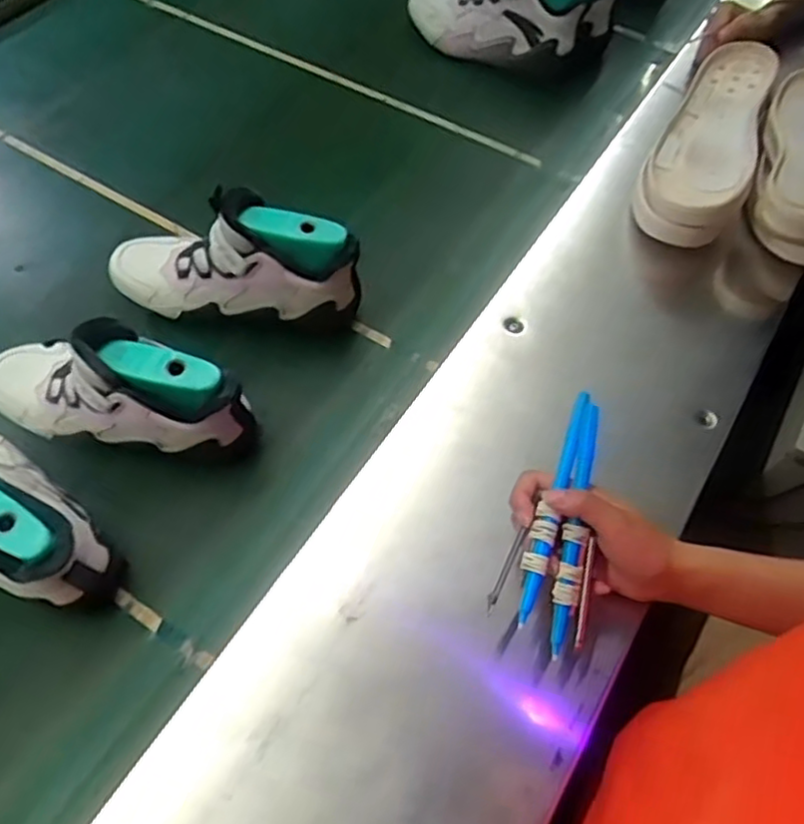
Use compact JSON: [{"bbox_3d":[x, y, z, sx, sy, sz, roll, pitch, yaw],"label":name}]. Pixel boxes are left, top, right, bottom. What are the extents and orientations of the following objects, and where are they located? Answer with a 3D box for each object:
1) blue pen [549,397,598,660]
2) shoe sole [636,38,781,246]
[{"bbox_3d":[0.117,0.078,0.456,0.016,0.018,0.167,11,76,7],"label":"blue pen"},{"bbox_3d":[0.318,-0.282,0.697,0.100,0.056,0.255,23,61,14],"label":"shoe sole"}]

